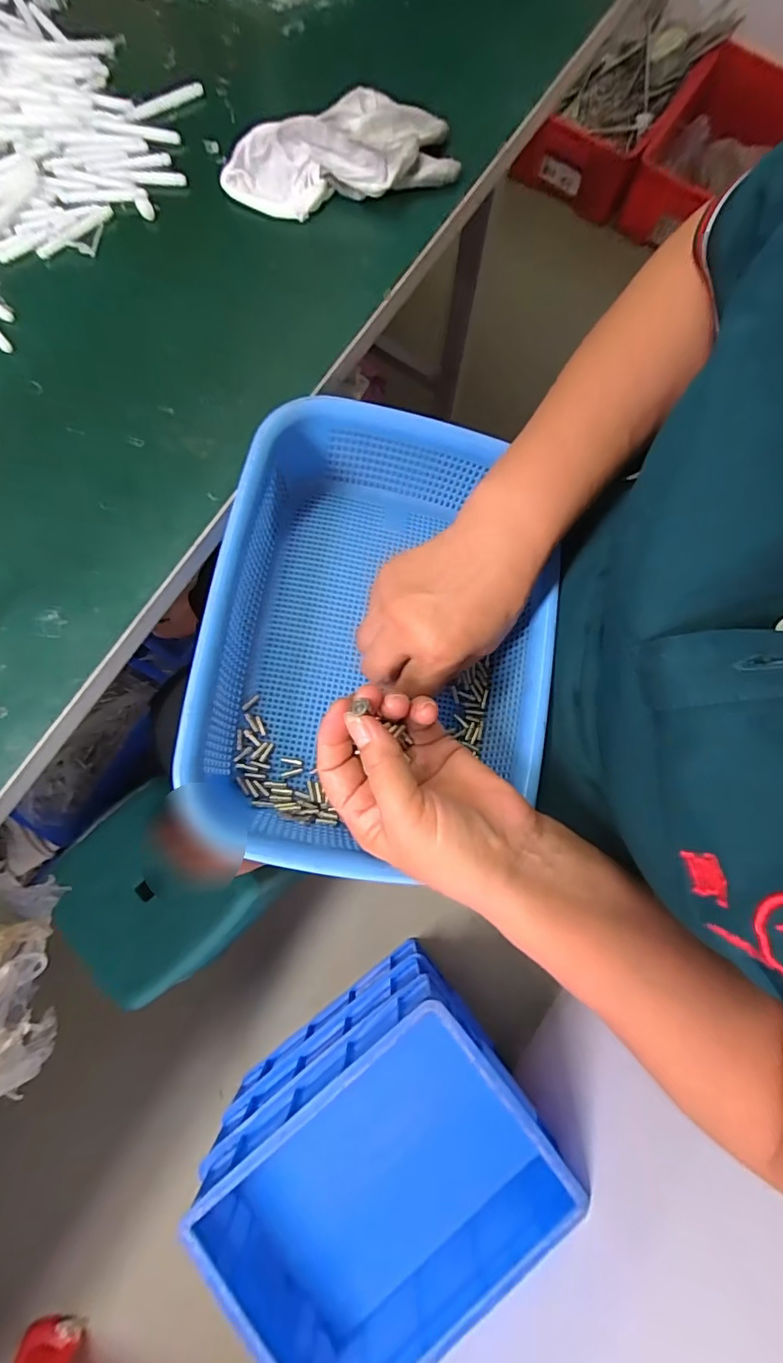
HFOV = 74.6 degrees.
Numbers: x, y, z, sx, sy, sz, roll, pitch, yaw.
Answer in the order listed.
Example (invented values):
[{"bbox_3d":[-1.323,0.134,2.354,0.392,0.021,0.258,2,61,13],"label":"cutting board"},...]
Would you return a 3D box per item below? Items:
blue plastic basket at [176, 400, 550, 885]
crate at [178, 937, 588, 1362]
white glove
[{"bbox_3d":[-0.004,-0.030,0.342,0.209,0.087,0.288,8,79,1],"label":"blue plastic basket"},{"bbox_3d":[-0.009,0.671,0.754,0.421,0.271,0.301,-37,82,-7],"label":"crate"},{"bbox_3d":[-0.034,-0.349,0.343,0.145,0.037,0.063,-23,80,-4],"label":"white glove"}]

